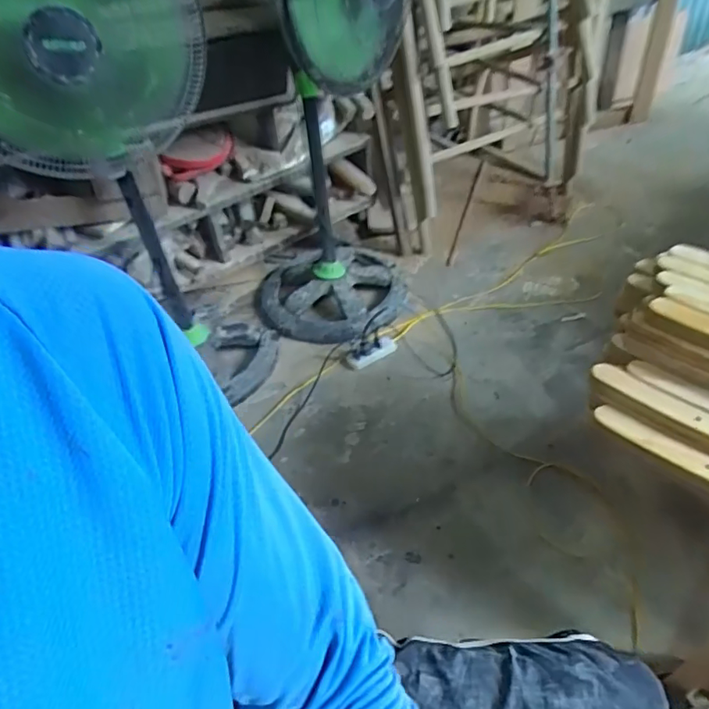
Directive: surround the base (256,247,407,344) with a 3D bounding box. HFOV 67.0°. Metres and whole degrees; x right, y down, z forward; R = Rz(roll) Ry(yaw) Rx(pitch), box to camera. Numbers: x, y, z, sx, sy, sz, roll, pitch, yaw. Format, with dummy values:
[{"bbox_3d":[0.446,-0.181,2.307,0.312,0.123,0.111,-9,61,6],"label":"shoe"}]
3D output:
[{"bbox_3d":[-0.079,-0.217,1.683,0.466,0.106,0.469,-11,43,-3],"label":"base"}]

